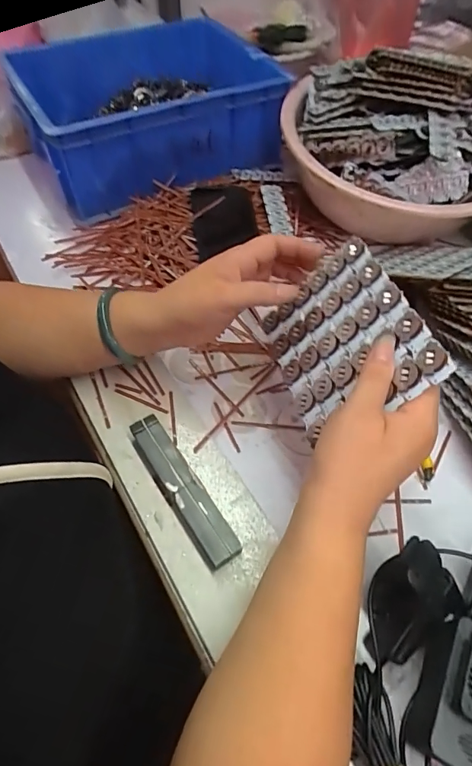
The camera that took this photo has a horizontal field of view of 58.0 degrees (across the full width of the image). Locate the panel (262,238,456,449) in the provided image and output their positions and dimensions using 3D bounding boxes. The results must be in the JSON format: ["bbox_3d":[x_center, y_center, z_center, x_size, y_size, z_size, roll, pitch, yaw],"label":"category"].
[{"bbox_3d":[0.077,-0.036,0.325,0.108,0.006,0.148,-39,47,26],"label":"panel"}]

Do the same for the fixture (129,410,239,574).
[{"bbox_3d":[-0.046,0.087,0.359,0.028,0.022,0.141,-29,62,-19],"label":"fixture"}]

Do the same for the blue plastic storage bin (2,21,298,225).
[{"bbox_3d":[-0.130,-0.422,0.631,0.330,0.109,0.344,-20,59,-14],"label":"blue plastic storage bin"}]

